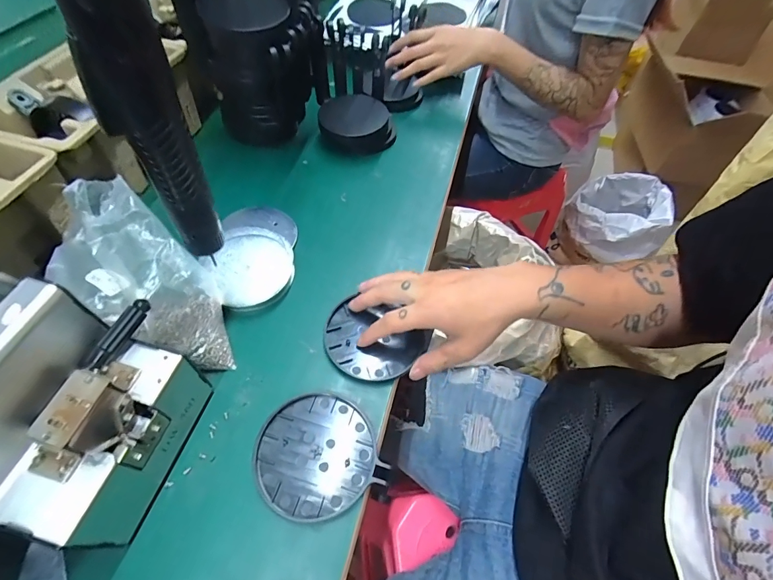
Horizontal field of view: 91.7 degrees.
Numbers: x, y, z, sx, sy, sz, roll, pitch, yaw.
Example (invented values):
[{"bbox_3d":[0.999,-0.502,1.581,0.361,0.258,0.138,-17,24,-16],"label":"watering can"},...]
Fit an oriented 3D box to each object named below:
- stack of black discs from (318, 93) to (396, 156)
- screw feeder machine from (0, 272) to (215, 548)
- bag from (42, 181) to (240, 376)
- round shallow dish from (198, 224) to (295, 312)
[{"bbox_3d":[-0.043,-0.248,0.557,0.110,0.031,0.102,0,57,-5],"label":"stack of black discs"},{"bbox_3d":[-0.248,0.073,0.261,0.176,0.149,0.136,14,57,4],"label":"screw feeder machine"},{"bbox_3d":[-0.224,-0.005,0.353,0.093,0.059,0.211,-43,96,-27],"label":"bag"},{"bbox_3d":[-0.152,-0.028,0.418,0.093,0.023,0.103,-36,67,-25],"label":"round shallow dish"}]

